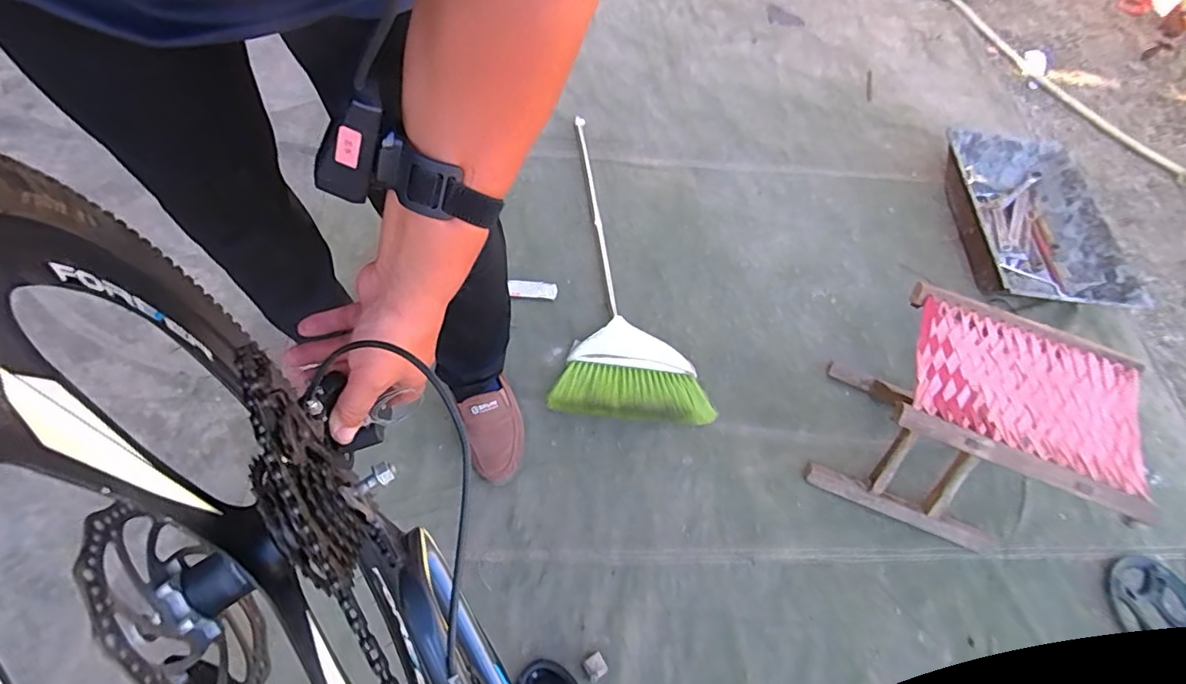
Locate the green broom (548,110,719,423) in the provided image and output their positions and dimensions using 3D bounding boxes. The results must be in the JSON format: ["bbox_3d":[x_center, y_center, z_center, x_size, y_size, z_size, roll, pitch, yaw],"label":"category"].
[{"bbox_3d":[0.055,-0.158,1.072,0.288,0.051,0.679,0,64,-6],"label":"green broom"}]

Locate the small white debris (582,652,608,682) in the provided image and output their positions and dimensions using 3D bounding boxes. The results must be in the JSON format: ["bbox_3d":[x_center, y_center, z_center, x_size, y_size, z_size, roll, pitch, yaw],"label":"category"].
[{"bbox_3d":[0.003,0.466,0.752,0.028,0.021,0.030,-29,71,-19],"label":"small white debris"}]

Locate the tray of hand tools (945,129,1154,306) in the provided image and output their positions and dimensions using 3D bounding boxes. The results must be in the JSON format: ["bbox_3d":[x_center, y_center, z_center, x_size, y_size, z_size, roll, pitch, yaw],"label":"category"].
[{"bbox_3d":[0.933,-0.267,1.150,0.244,0.122,0.487,1,64,-6],"label":"tray of hand tools"}]

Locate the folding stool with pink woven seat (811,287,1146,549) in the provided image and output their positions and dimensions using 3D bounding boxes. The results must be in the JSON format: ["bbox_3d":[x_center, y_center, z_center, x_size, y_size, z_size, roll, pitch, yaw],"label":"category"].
[{"bbox_3d":[0.550,0.124,0.802,0.289,0.301,0.250,22,64,4],"label":"folding stool with pink woven seat"}]

